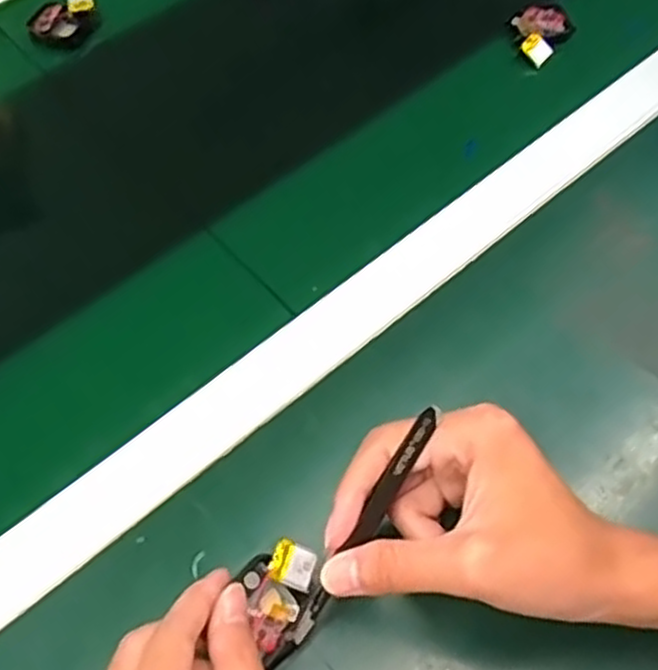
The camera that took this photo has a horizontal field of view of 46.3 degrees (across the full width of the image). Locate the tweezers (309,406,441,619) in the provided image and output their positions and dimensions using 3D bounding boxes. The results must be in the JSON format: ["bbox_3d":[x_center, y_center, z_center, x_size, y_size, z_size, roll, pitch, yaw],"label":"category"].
[{"bbox_3d":[0.019,0.077,0.330,0.008,0.014,0.104,32,98,20],"label":"tweezers"}]

